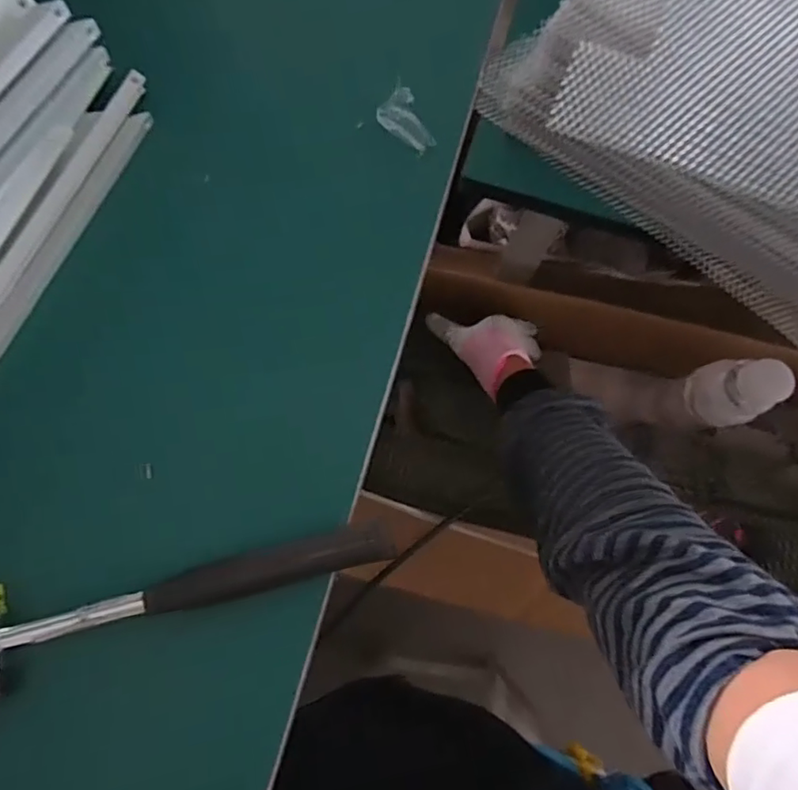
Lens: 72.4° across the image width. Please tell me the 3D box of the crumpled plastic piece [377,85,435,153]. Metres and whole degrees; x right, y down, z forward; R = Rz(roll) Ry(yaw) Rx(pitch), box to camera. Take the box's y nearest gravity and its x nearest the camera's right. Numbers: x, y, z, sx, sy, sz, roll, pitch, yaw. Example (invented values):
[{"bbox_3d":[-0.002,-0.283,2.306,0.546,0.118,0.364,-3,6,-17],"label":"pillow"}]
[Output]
[{"bbox_3d":[0.004,-0.194,0.387,0.028,0.009,0.045,-24,77,-7],"label":"crumpled plastic piece"}]

